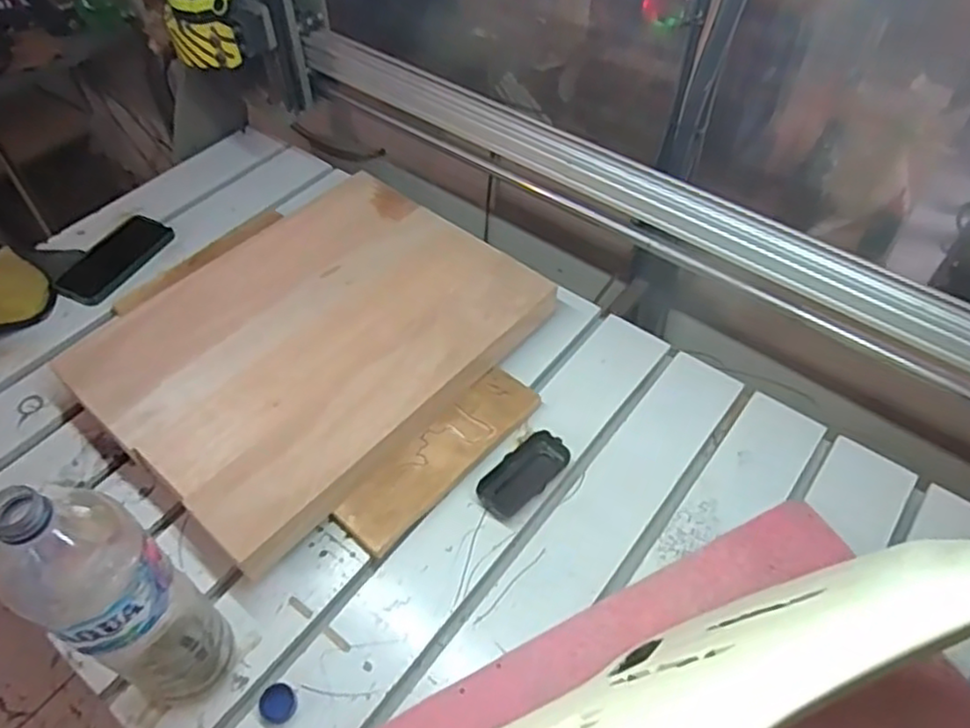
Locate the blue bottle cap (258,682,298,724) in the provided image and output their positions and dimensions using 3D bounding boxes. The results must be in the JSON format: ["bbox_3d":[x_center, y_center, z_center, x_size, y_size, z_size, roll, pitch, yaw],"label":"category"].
[{"bbox_3d":[-0.187,0.306,0.623,0.032,0.012,0.031,0,52,-1],"label":"blue bottle cap"}]

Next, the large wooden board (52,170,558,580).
[{"bbox_3d":[-0.210,-0.044,0.836,0.380,0.042,0.470,36,59,24],"label":"large wooden board"}]

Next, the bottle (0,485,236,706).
[{"bbox_3d":[-0.272,0.187,0.527,0.074,0.308,0.083,30,57,20],"label":"bottle"}]

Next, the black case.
[{"bbox_3d":[0.043,0.123,0.762,0.049,0.025,0.109,38,61,25],"label":"black case"}]

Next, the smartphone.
[{"bbox_3d":[-0.520,-0.150,0.971,0.080,0.014,0.164,22,55,16],"label":"smartphone"}]

